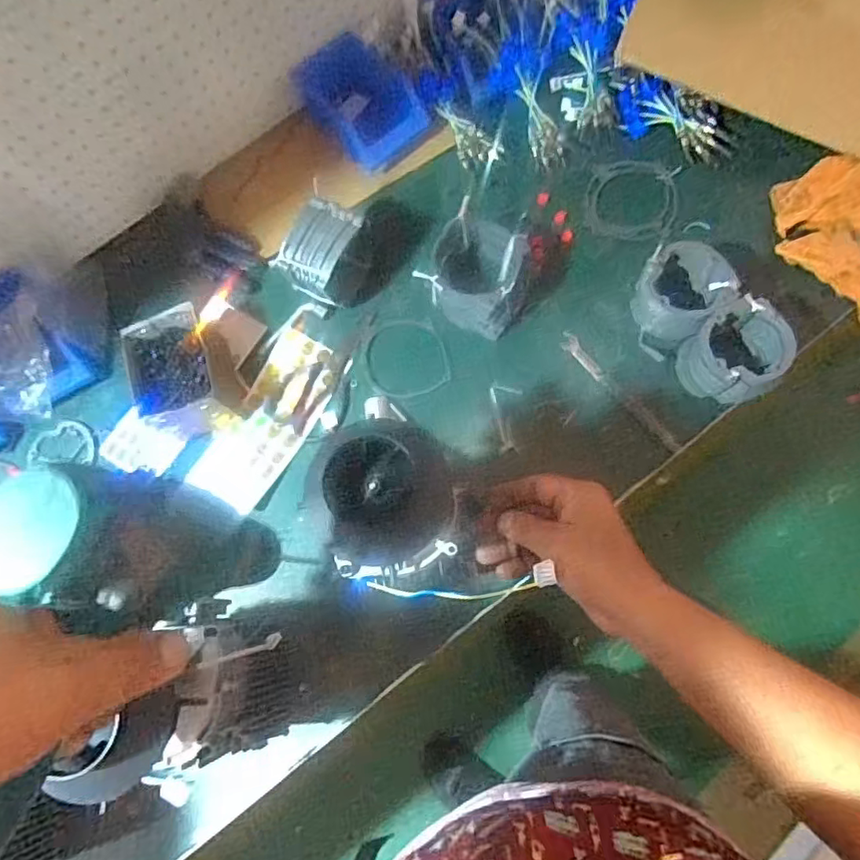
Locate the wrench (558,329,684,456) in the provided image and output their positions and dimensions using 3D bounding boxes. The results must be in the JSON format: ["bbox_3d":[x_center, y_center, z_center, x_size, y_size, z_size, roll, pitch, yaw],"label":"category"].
[{"bbox_3d":[0.238,-0.049,0.753,0.021,0.007,0.199,-37,72,-10],"label":"wrench"}]

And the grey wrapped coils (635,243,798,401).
[{"bbox_3d":[0.334,-0.125,0.727,0.114,0.073,0.204,-33,71,-9],"label":"grey wrapped coils"}]

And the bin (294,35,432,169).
[{"bbox_3d":[-0.096,-0.475,0.857,0.122,0.068,0.178,-36,72,-10],"label":"bin"}]

